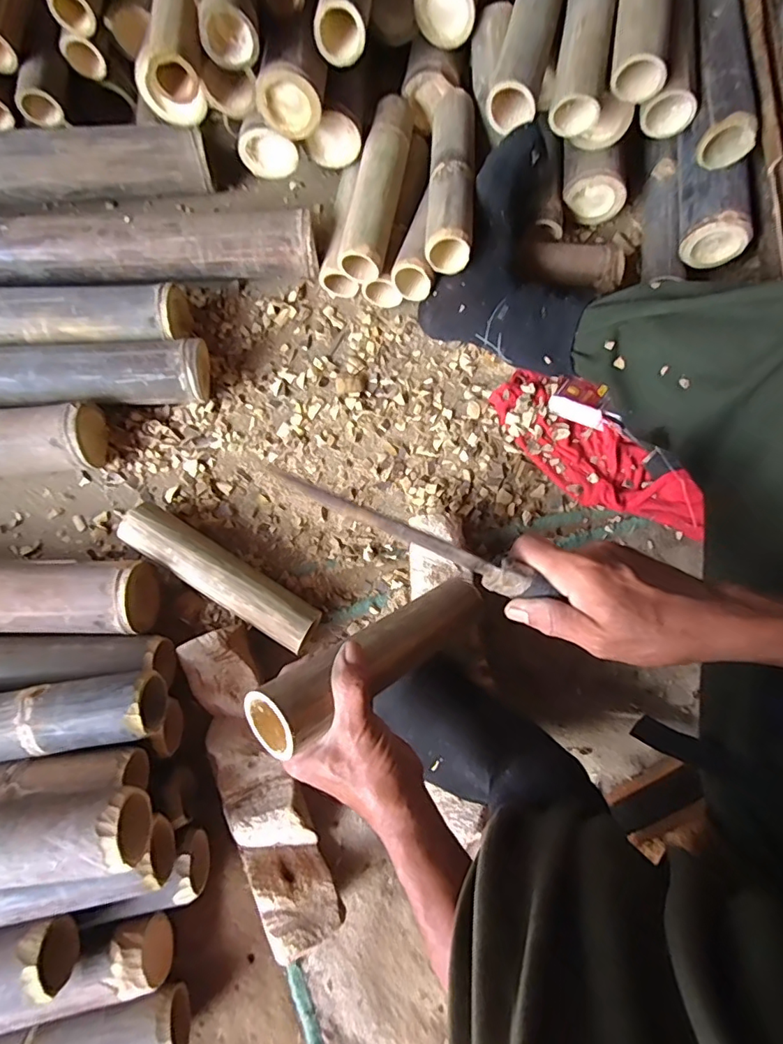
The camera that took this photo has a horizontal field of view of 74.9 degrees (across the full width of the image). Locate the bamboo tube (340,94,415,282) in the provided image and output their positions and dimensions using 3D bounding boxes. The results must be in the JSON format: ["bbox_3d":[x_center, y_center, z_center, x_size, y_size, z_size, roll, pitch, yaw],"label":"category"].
[{"bbox_3d":[-0.016,-0.421,0.637,0.053,0.046,0.237,11,77,0],"label":"bamboo tube"}]

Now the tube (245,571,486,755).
[{"bbox_3d":[-0.012,0.113,0.439,0.224,0.048,0.052,-24,76,-37],"label":"tube"}]

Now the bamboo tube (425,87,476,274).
[{"bbox_3d":[0.072,-0.412,0.598,0.053,0.045,0.234,4,77,-1],"label":"bamboo tube"}]

